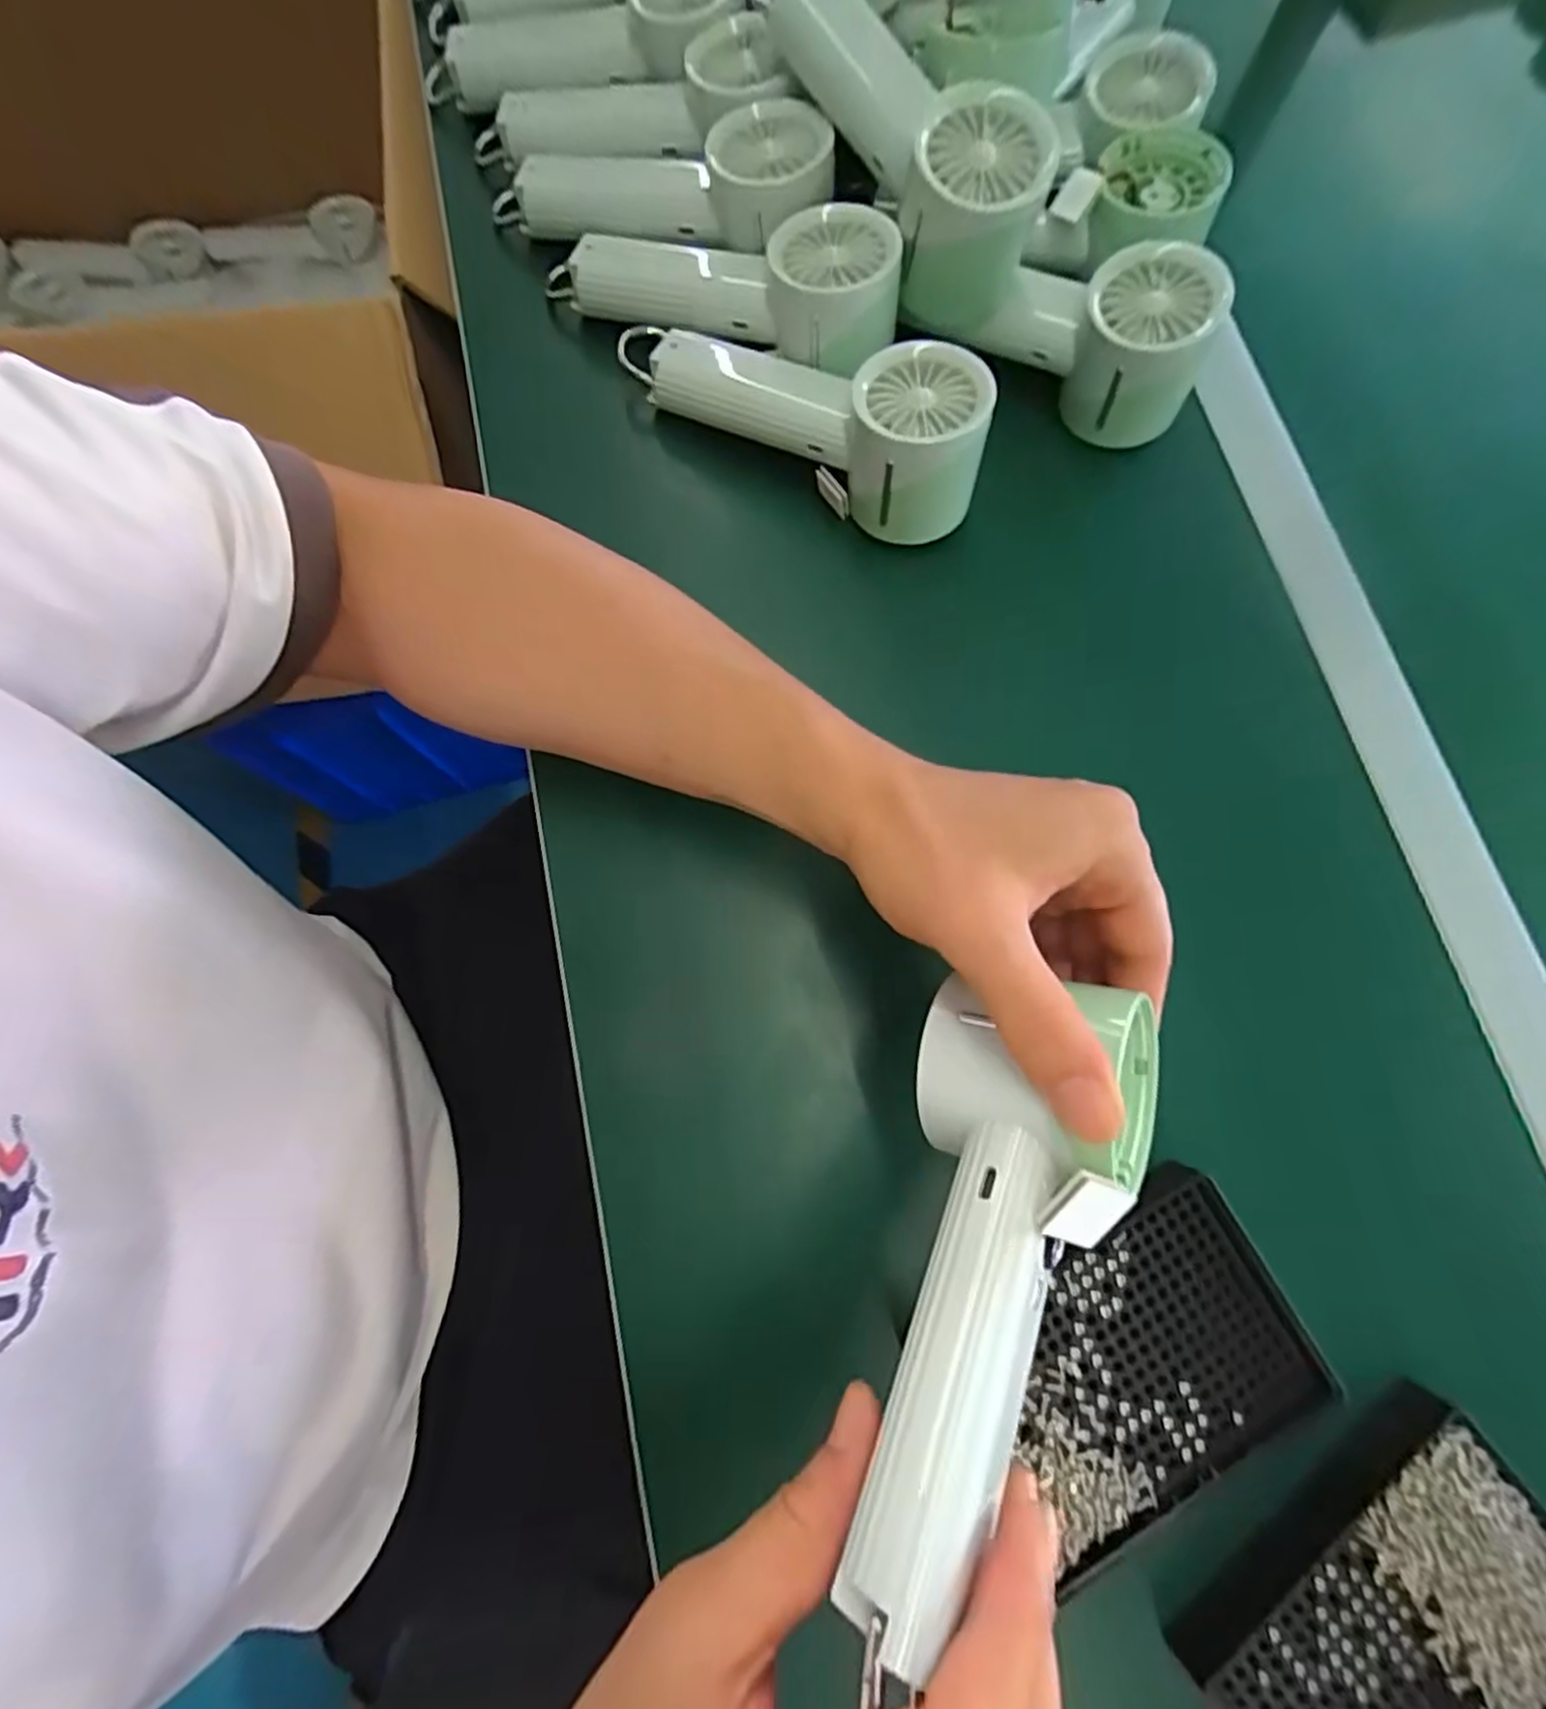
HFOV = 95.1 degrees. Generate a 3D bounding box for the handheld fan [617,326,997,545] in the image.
[{"bbox_3d":[0.011,-0.224,0.342,0.196,0.056,0.060,29,77,6],"label":"handheld fan"}]

